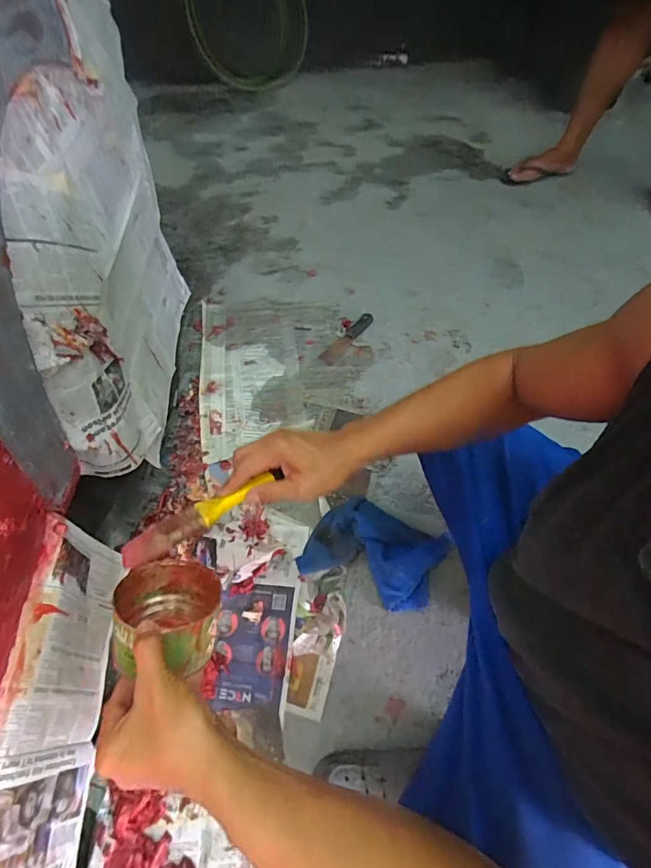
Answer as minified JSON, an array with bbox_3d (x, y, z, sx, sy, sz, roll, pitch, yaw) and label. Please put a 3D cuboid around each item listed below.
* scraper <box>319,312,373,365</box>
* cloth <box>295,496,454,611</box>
[{"bbox_3d":[0.061,-0.264,1.147,0.048,0.015,0.208,32,65,20],"label":"scraper"},{"bbox_3d":[0.094,0.225,0.809,0.250,0.072,0.172,22,61,15],"label":"cloth"}]

